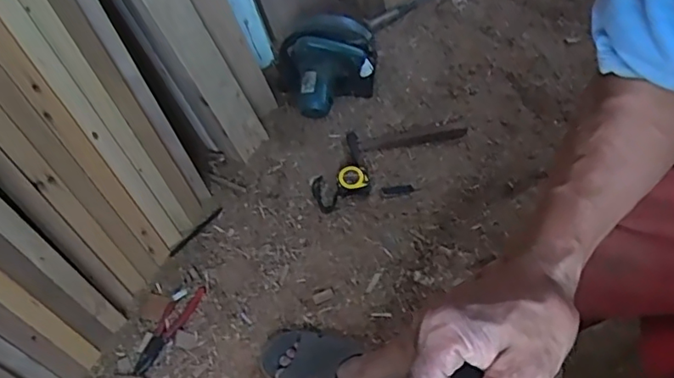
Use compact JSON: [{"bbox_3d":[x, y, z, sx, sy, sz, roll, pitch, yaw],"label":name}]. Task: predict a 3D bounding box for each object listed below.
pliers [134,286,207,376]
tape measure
[{"bbox_3d":[-0.324,0.265,1.076,0.048,0.012,0.191,27,60,16],"label":"pliers"},{"bbox_3d":[0.011,-0.010,1.224,0.129,0.037,0.091,-18,58,-11],"label":"tape measure"}]

